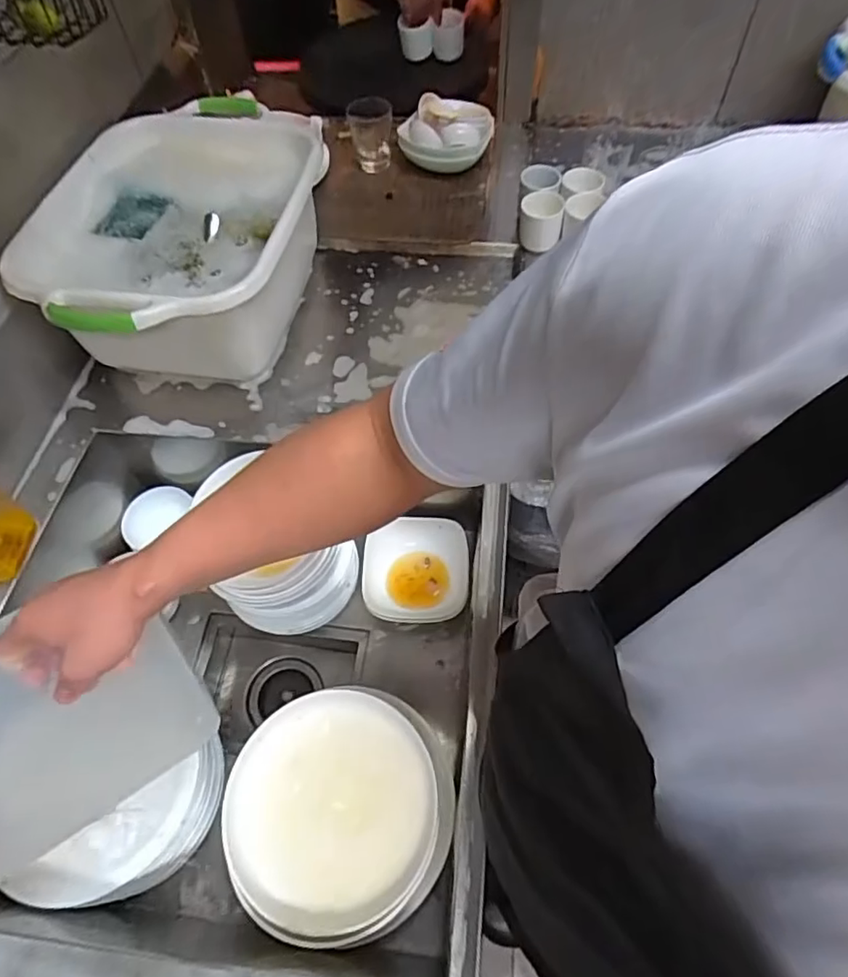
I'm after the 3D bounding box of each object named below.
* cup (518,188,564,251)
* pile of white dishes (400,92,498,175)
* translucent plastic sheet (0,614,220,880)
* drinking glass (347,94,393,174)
[{"bbox_3d":[0.185,-0.423,0.928,0.066,0.077,0.065,-1,59,2],"label":"cup"},{"bbox_3d":[0.042,-0.634,1.049,0.160,0.093,0.135,2,59,4],"label":"pile of white dishes"},{"bbox_3d":[-0.308,0.206,0.502,0.209,0.009,0.169,-32,104,-29],"label":"translucent plastic sheet"},{"bbox_3d":[-0.095,-0.651,1.071,0.078,0.098,0.080,-9,59,-3],"label":"drinking glass"}]

